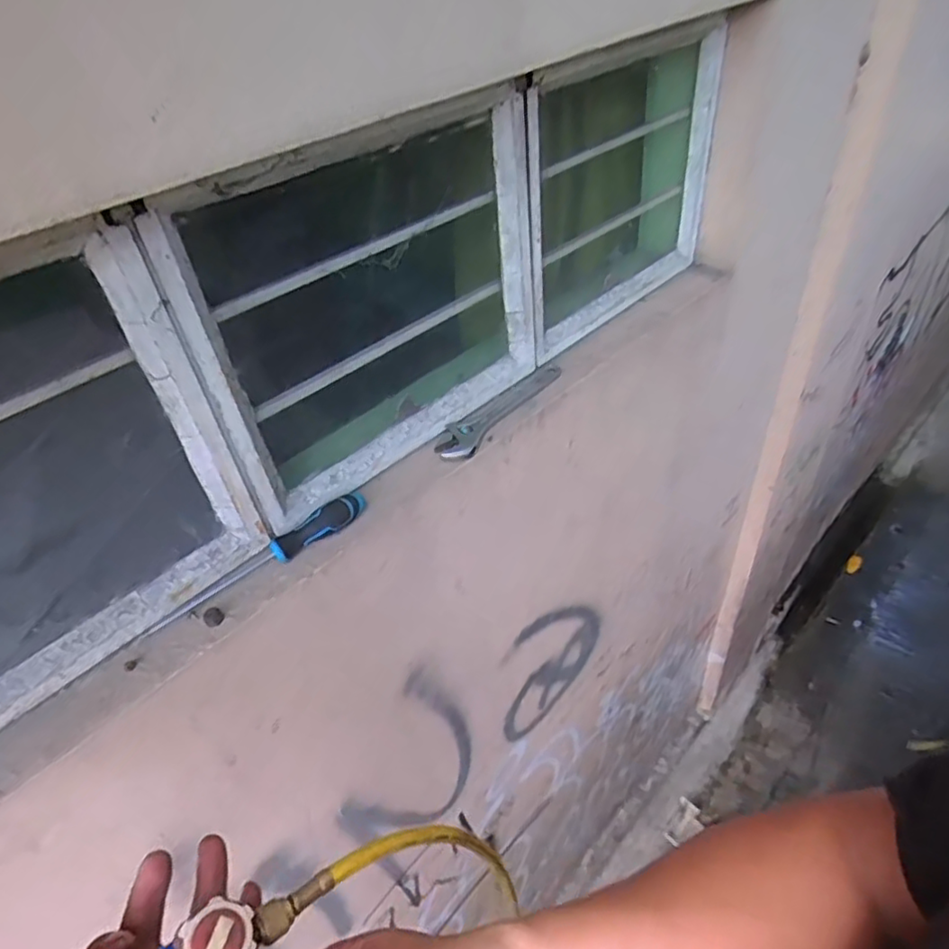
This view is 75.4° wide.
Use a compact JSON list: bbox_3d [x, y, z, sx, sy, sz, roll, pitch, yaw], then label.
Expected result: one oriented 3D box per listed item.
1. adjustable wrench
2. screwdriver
[{"bbox_3d":[0.036,-0.089,0.827,0.056,0.016,0.228,23,50,31],"label":"adjustable wrench"},{"bbox_3d":[-0.225,0.085,0.650,0.244,0.035,0.034,-29,45,-23],"label":"screwdriver"}]

